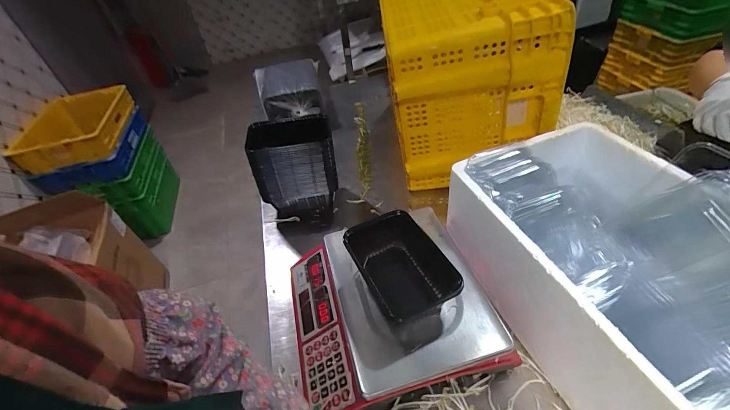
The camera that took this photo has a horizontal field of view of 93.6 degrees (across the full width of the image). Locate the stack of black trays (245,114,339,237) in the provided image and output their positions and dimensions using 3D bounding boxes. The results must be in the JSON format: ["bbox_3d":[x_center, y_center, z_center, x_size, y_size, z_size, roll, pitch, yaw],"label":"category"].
[{"bbox_3d":[-0.154,-0.065,0.815,0.182,0.244,0.142,-10,43,-2],"label":"stack of black trays"}]

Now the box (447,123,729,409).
[{"bbox_3d":[0.378,0.100,0.536,0.302,0.214,0.464,-17,44,-10],"label":"box"}]

